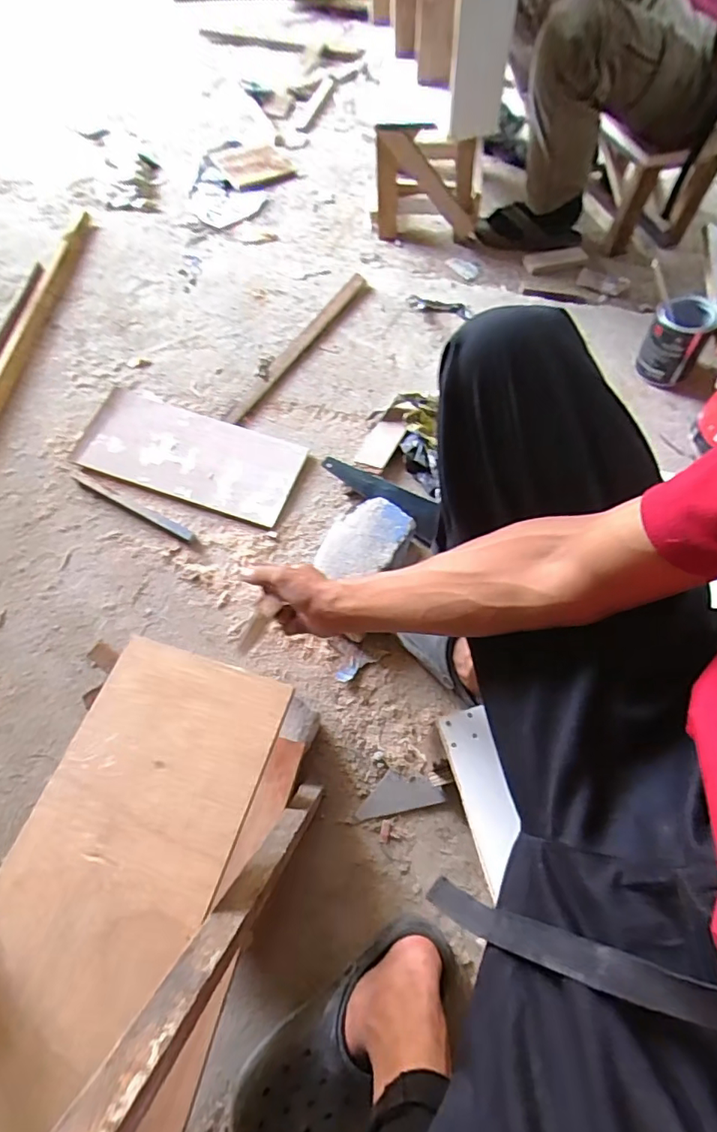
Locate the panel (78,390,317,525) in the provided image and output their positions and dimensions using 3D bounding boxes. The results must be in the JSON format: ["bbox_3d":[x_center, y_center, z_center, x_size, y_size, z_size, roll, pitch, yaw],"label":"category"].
[{"bbox_3d":[-0.304,-0.206,0.951,0.397,0.019,0.186,18,64,7],"label":"panel"}]

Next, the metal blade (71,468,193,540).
[{"bbox_3d":[-0.394,-0.107,0.896,0.261,0.008,0.018,28,66,11],"label":"metal blade"}]

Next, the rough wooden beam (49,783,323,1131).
[{"bbox_3d":[-0.091,0.255,0.378,0.028,0.538,0.025,22,86,8],"label":"rough wooden beam"}]

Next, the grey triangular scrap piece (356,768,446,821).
[{"bbox_3d":[0.055,0.307,0.715,0.116,0.008,0.051,-10,64,-6],"label":"grey triangular scrap piece"}]

